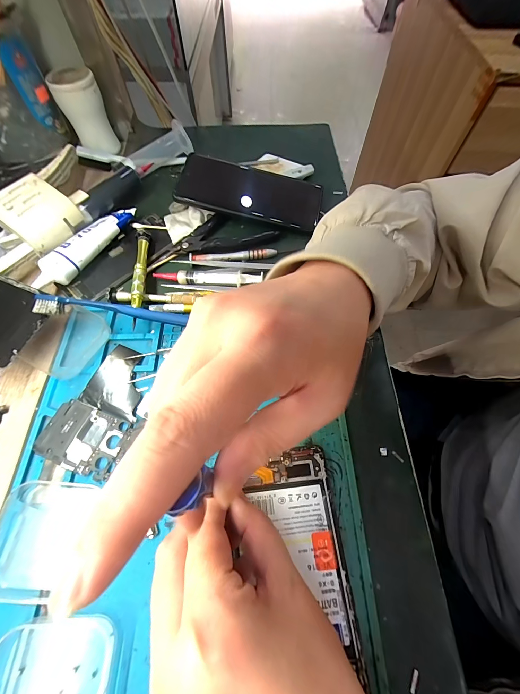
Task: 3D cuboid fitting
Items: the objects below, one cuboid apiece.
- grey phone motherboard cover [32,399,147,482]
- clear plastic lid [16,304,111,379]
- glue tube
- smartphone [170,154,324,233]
[{"bbox_3d":[-0.135,0.070,0.210,0.066,0.004,0.046,17,65,9],"label":"grey phone motherboard cover"},{"bbox_3d":[-0.176,-0.007,0.248,0.061,0.004,0.065,25,67,12],"label":"clear plastic lid"},{"bbox_3d":[-0.183,-0.108,0.289,0.029,0.029,0.128,21,66,11],"label":"glue tube"},{"bbox_3d":[-0.009,-0.182,0.313,0.163,0.015,0.072,13,70,-4],"label":"smartphone"}]

